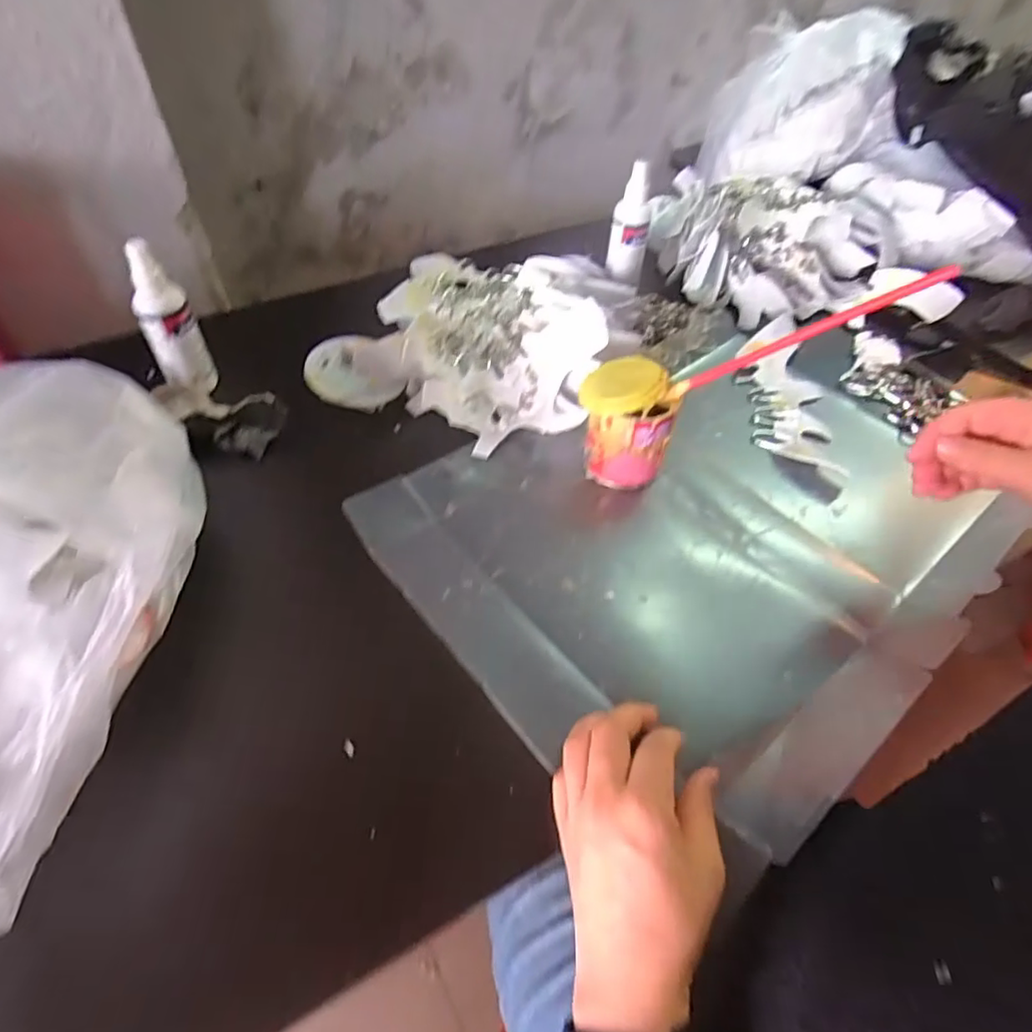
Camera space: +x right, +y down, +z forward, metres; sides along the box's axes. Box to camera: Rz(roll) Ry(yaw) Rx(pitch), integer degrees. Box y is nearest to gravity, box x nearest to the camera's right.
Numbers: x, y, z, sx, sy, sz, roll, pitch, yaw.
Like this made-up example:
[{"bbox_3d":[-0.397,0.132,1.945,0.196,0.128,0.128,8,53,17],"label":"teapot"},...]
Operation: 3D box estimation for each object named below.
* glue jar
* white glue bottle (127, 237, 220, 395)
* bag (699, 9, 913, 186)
[{"bbox_3d":[0.087,-0.075,0.490,0.071,0.090,0.065,1,50,-1],"label":"glue jar"},{"bbox_3d":[-0.286,-0.159,0.511,0.041,0.123,0.032,-26,56,-22],"label":"white glue bottle"},{"bbox_3d":[0.374,-0.561,0.822,0.211,0.149,0.220,8,50,5],"label":"bag"}]

